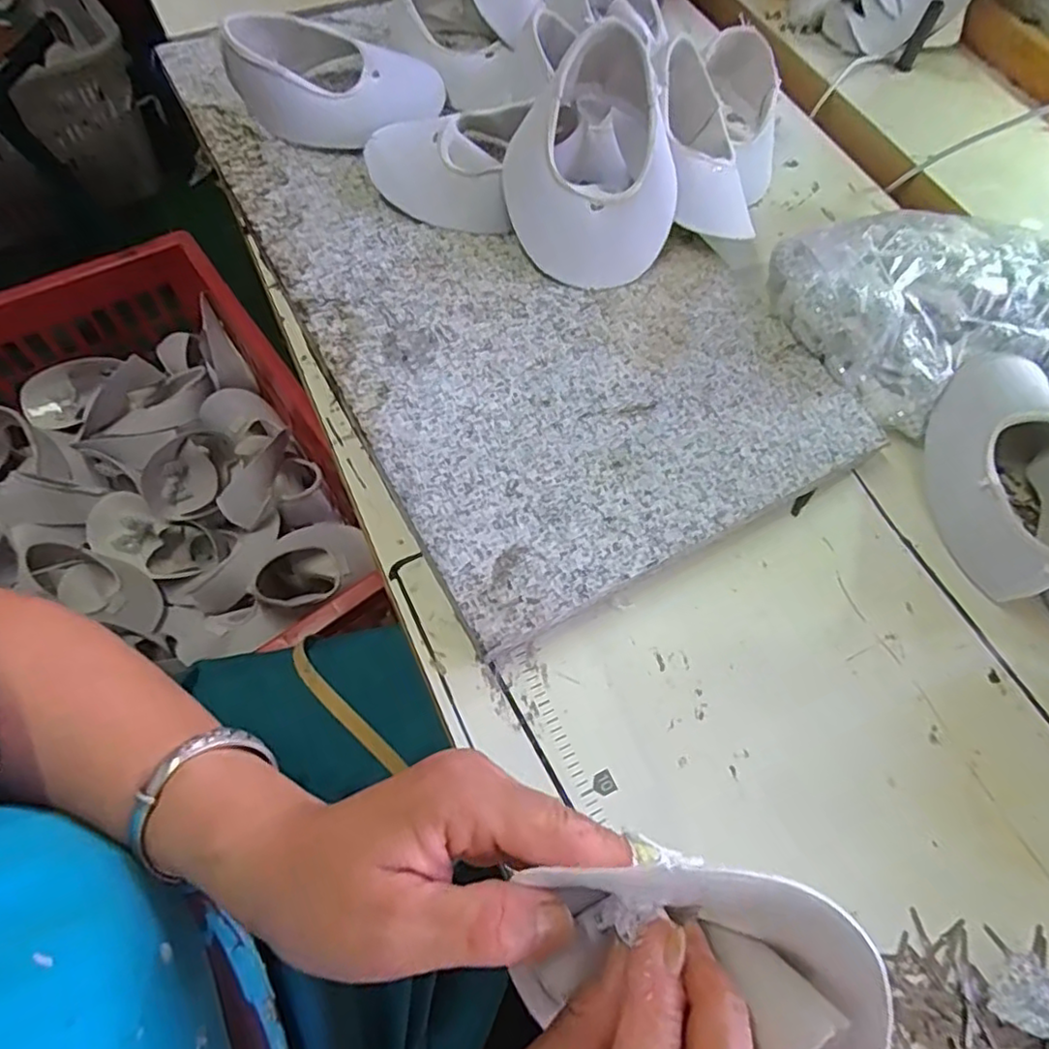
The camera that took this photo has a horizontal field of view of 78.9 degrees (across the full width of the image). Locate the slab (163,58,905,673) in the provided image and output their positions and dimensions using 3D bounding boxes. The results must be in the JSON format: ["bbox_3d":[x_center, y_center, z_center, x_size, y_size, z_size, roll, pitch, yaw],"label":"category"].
[{"bbox_3d":[-0.019,-0.198,0.464,0.296,0.031,0.514,-26,69,-15],"label":"slab"}]

